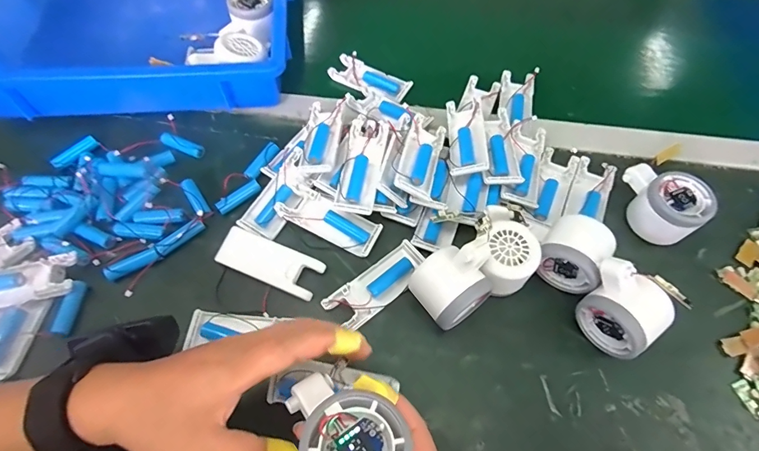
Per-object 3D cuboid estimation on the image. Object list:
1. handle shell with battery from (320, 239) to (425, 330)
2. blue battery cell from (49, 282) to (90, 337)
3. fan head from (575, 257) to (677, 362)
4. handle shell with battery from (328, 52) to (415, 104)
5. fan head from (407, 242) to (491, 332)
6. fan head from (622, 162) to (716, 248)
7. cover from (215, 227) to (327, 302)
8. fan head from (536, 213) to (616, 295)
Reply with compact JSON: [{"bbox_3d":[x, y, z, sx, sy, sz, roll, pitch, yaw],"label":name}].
[{"bbox_3d":[-0.001,0.057,0.396,0.103,0.013,0.039,-37,68,-18],"label":"handle shell with battery"},{"bbox_3d":[-0.287,0.075,0.380,0.014,0.010,0.048,4,62,2],"label":"blue battery cell"},{"bbox_3d":[0.210,0.072,0.356,0.055,0.067,0.075,-36,68,-18],"label":"fan head"},{"bbox_3d":[-0.014,-0.188,0.532,0.103,0.012,0.048,32,66,15],"label":"handle shell with battery"},{"bbox_3d":[0.060,0.055,0.367,0.057,0.059,0.057,-35,68,-17],"label":"fan head"},{"bbox_3d":[0.286,-0.026,0.419,0.059,0.048,0.083,-32,67,-16],"label":"fan head"},{"bbox_3d":[-0.108,0.035,0.401,0.103,0.011,0.040,21,64,10],"label":"cover"},{"bbox_3d":[0.186,0.022,0.384,0.054,0.054,0.062,33,67,16],"label":"fan head"}]

